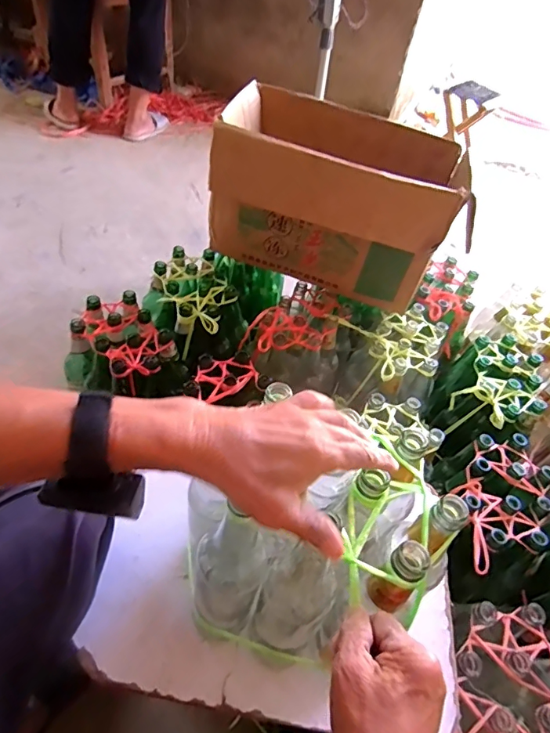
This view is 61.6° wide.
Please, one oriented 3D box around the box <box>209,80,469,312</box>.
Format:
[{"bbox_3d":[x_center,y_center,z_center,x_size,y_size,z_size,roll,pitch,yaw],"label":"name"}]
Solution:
[{"bbox_3d":[0.127,-0.351,0.948,0.450,0.256,0.292,18,49,6],"label":"box"}]

